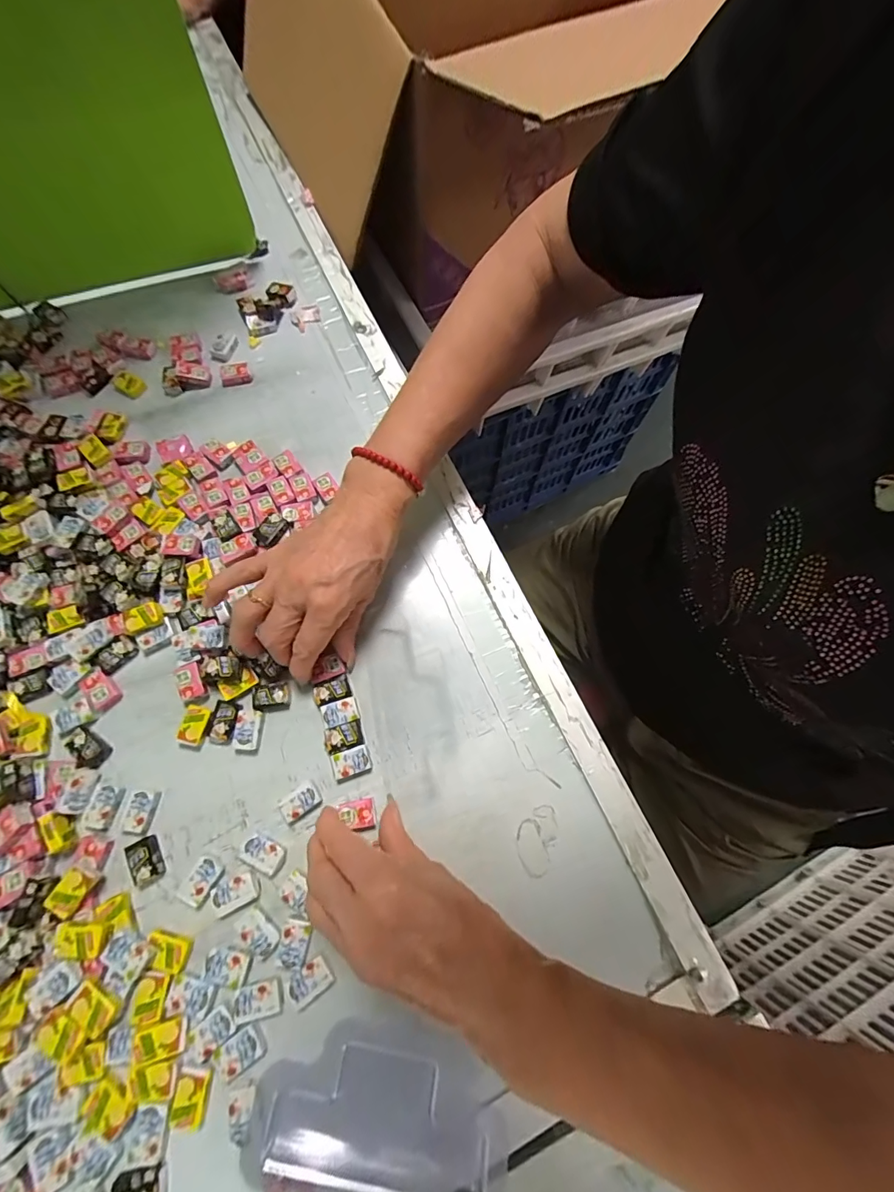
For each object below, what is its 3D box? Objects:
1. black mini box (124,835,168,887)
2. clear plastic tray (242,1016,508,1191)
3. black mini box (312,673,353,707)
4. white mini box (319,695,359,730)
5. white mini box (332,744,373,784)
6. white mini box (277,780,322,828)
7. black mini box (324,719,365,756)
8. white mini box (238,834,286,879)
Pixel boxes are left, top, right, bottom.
[{"bbox_3d":[-0.194,0.170,0.284,0.018,0.009,0.026,-28,75,-11],"label":"black mini box"},{"bbox_3d":[-0.036,0.290,0.247,0.138,0.015,0.088,6,72,0],"label":"clear plastic tray"},{"bbox_3d":[-0.083,0.069,0.321,0.026,0.009,0.017,-18,74,-8],"label":"black mini box"},{"bbox_3d":[-0.076,0.084,0.317,0.025,0.010,0.016,-17,74,-8],"label":"white mini box"},{"bbox_3d":[-0.066,0.116,0.306,0.027,0.010,0.019,-19,74,-8],"label":"white mini box"},{"bbox_3d":[-0.099,0.139,0.297,0.026,0.009,0.017,-36,77,-13],"label":"white mini box"},{"bbox_3d":[-0.072,0.100,0.312,0.026,0.010,0.018,-18,74,-8],"label":"black mini box"},{"bbox_3d":[-0.120,0.168,0.287,0.028,0.008,0.018,29,73,7],"label":"white mini box"}]

